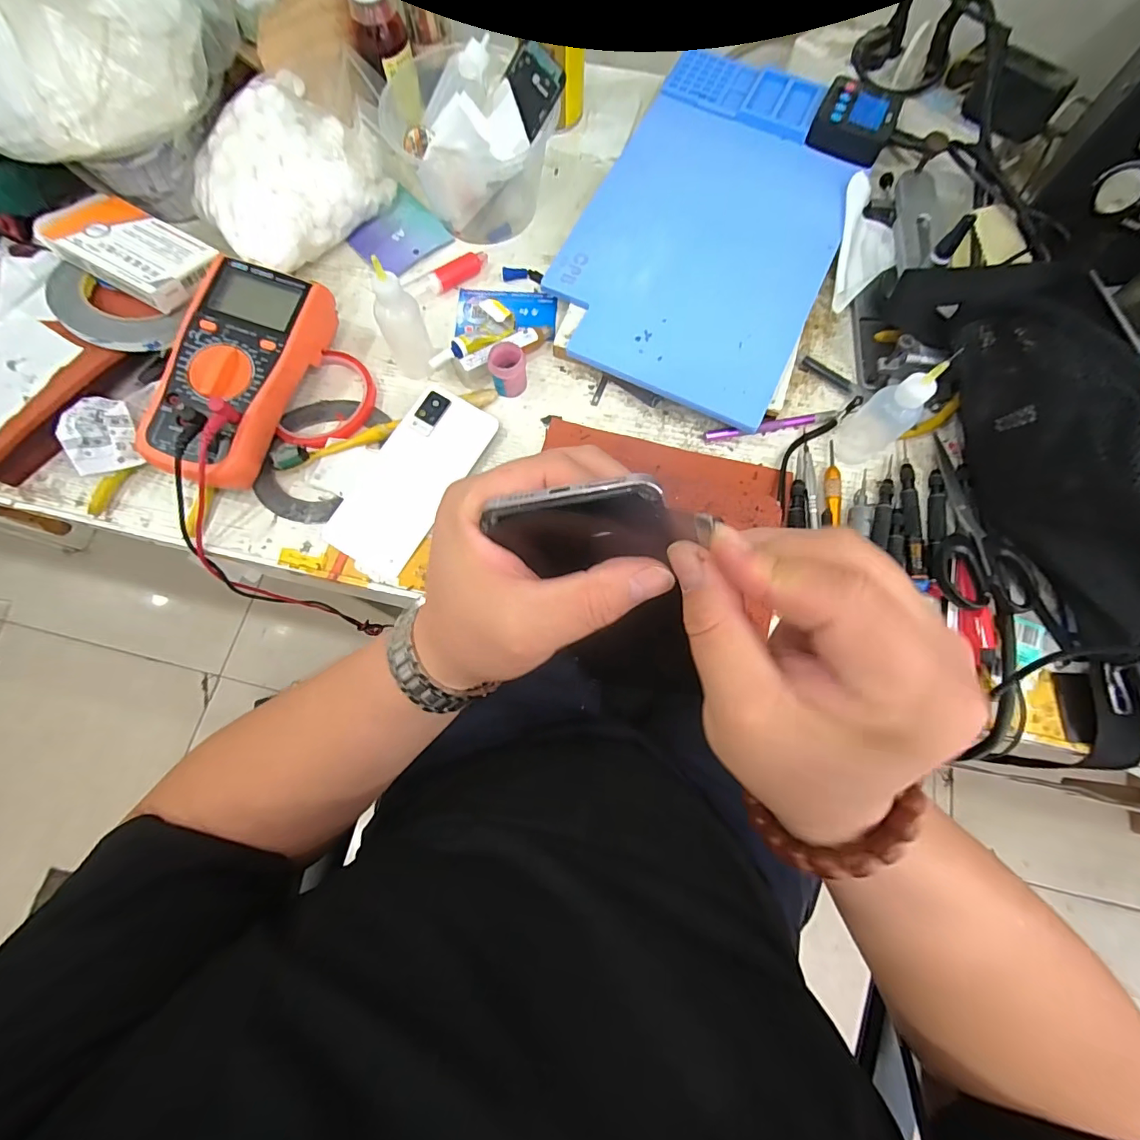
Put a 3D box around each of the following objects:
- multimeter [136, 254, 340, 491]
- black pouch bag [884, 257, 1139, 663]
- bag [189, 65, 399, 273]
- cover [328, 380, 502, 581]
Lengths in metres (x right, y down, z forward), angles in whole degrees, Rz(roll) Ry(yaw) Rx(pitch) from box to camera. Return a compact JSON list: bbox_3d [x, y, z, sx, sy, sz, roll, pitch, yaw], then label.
[{"bbox_3d":[-0.262,-0.152,0.382,0.077,0.059,0.177,16,75,5],"label":"multimeter"},{"bbox_3d":[0.332,-0.097,0.333,0.054,0.092,0.311,-19,75,-5],"label":"black pouch bag"},{"bbox_3d":[-0.243,-0.345,0.419,0.113,0.072,0.168,38,77,10],"label":"bag"},{"bbox_3d":[-0.127,-0.073,0.386,0.070,0.009,0.154,31,76,8],"label":"cover"}]

